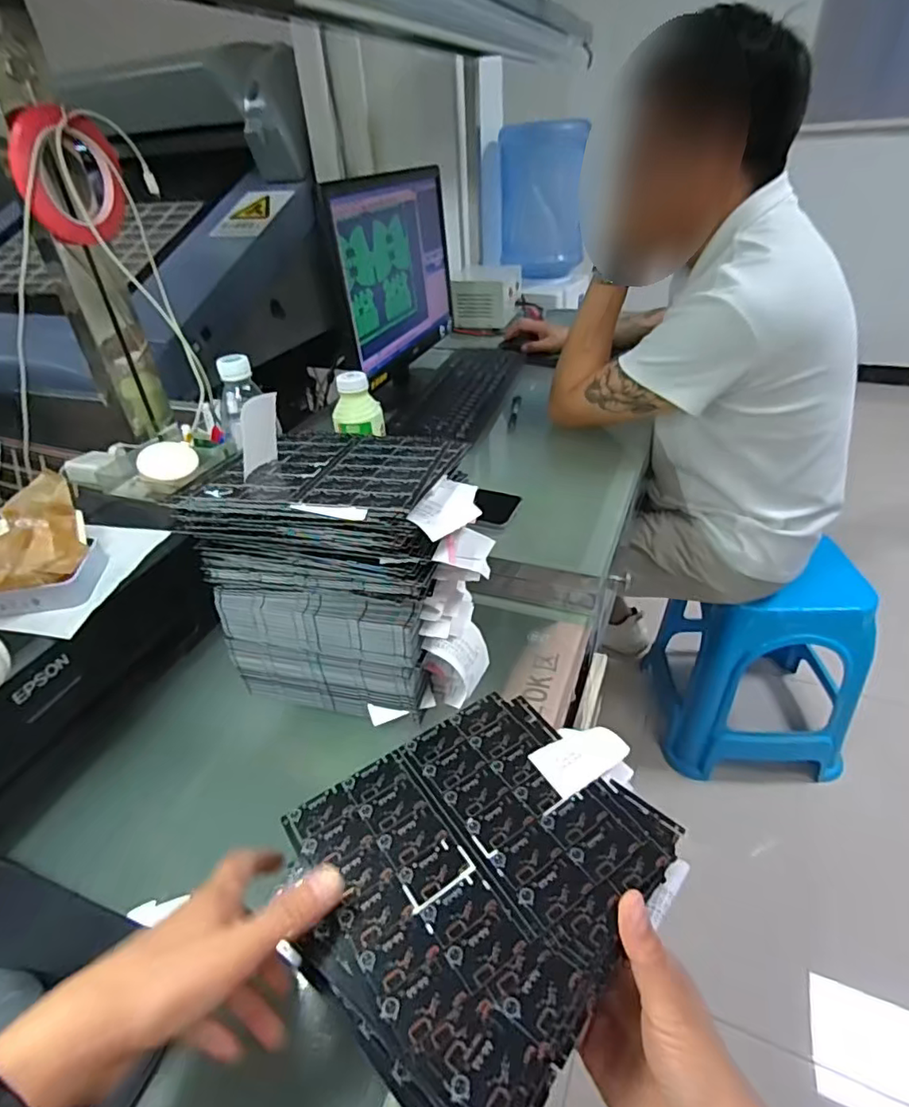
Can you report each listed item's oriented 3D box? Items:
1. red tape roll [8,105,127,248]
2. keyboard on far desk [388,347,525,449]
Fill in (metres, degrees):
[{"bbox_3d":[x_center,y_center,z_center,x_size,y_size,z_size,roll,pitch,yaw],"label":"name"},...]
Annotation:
[{"bbox_3d":[-0.379,-0.375,0.576,0.024,0.108,0.118,13,75,21],"label":"red tape roll"},{"bbox_3d":[0.023,-0.309,1.084,0.144,0.023,0.464,8,37,15],"label":"keyboard on far desk"}]

